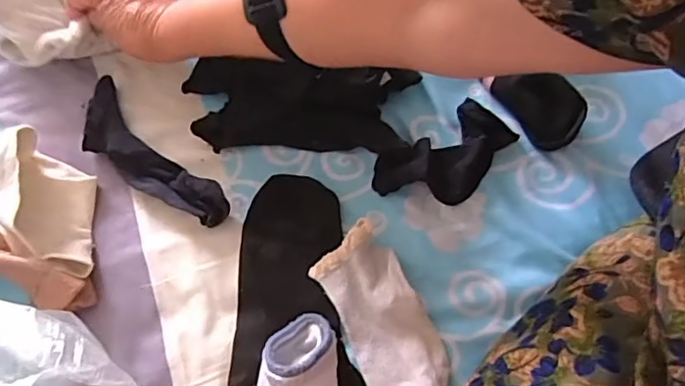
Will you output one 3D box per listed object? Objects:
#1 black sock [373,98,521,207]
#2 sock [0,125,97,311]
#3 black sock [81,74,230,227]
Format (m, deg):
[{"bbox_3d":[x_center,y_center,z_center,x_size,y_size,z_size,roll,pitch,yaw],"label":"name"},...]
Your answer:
[{"bbox_3d":[0.088,-0.029,0.476,0.123,0.029,0.066,-32,74,-9],"label":"black sock"},{"bbox_3d":[-0.282,0.005,0.451,0.204,0.059,0.109,21,73,7],"label":"sock"},{"bbox_3d":[-0.166,-0.029,0.480,0.169,0.024,0.051,42,77,13],"label":"black sock"}]

